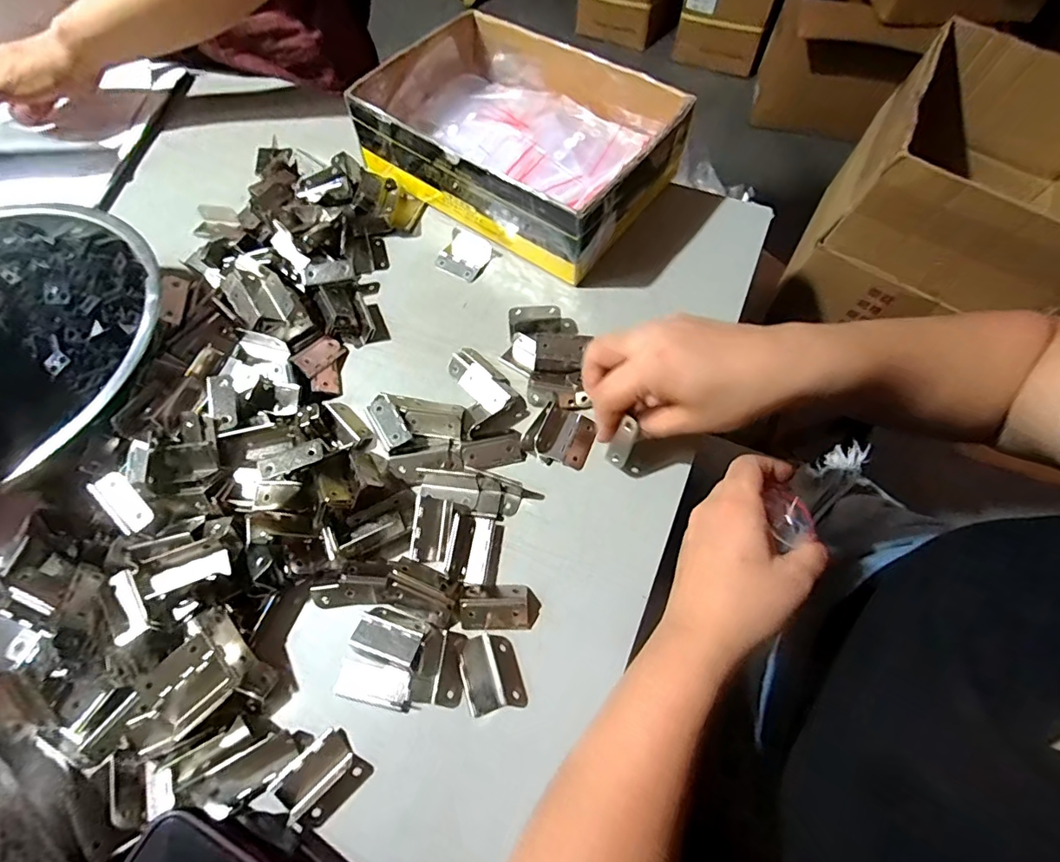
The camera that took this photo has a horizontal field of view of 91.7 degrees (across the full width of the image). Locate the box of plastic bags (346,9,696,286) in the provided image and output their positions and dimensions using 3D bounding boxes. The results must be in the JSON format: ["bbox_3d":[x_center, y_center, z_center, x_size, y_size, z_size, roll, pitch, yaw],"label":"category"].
[{"bbox_3d":[-0.008,-0.266,0.464,0.251,0.069,0.175,33,68,15],"label":"box of plastic bags"}]

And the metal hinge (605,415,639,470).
[{"bbox_3d":[0.061,0.009,0.342,0.014,0.038,0.005,26,42,12],"label":"metal hinge"}]

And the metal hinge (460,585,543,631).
[{"bbox_3d":[-0.019,0.109,0.319,0.048,0.009,0.026,0,63,0],"label":"metal hinge"}]

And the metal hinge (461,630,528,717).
[{"bbox_3d":[-0.023,0.143,0.304,0.033,0.004,0.042,-16,64,-8],"label":"metal hinge"}]

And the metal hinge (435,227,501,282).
[{"bbox_3d":[-0.057,-0.156,0.455,0.044,0.008,0.046,33,68,15],"label":"metal hinge"}]

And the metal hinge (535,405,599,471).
[{"bbox_3d":[0.027,0.004,0.371,0.038,0.007,0.041,22,66,11],"label":"metal hinge"}]

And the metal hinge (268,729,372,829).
[{"bbox_3d":[-0.114,0.191,0.281,0.034,0.008,0.043,41,70,18],"label":"metal hinge"}]

